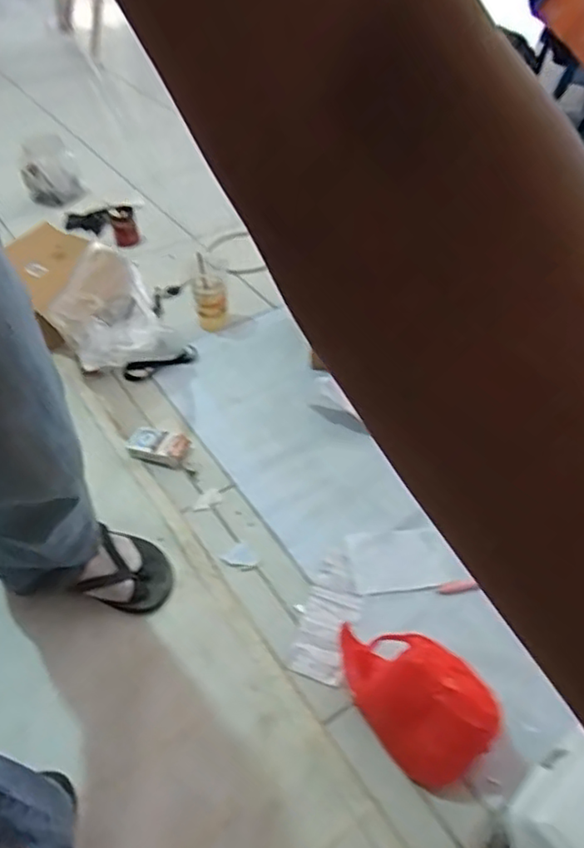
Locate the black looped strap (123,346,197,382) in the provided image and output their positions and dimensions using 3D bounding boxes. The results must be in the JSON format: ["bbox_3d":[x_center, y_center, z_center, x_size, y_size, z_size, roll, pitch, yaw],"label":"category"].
[{"bbox_3d":[-0.269,-0.123,1.263,0.155,0.020,0.046,-19,47,-15],"label":"black looped strap"}]

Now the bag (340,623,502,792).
[{"bbox_3d":[0.150,0.327,0.746,0.117,0.102,0.187,-23,48,-19],"label":"bag"}]

